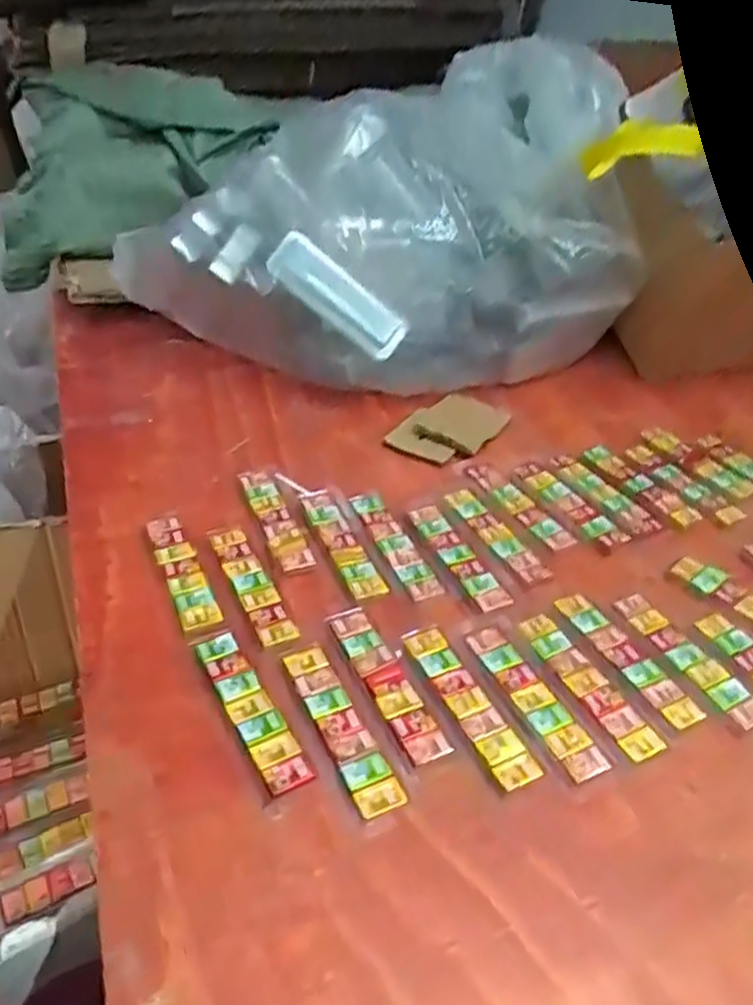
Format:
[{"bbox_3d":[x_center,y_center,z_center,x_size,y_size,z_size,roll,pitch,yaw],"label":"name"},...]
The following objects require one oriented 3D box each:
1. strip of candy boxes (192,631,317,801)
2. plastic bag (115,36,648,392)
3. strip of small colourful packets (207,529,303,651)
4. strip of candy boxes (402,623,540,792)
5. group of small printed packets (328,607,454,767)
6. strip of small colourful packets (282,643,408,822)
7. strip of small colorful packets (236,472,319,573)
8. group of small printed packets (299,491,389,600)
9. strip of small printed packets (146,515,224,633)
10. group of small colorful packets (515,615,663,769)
[{"bbox_3d":[-0.073,0.119,0.447,0.025,0.005,0.116,-19,42,-26],"label":"strip of candy boxes"},{"bbox_3d":[-0.003,-0.274,0.766,0.466,0.256,0.217,-7,39,-13],"label":"plastic bag"},{"bbox_3d":[-0.086,0.055,0.529,0.025,0.006,0.117,-16,41,-23],"label":"strip of small colourful packets"},{"bbox_3d":[0.055,0.118,0.460,0.026,0.004,0.118,-15,41,-22],"label":"strip of candy boxes"},{"bbox_3d":[0.006,0.108,0.469,0.026,0.004,0.119,-15,41,-22],"label":"group of small printed packets"},{"bbox_3d":[-0.021,0.126,0.441,0.025,0.004,0.117,-15,41,-22],"label":"strip of small colourful packets"},{"bbox_3d":[-0.077,0.011,0.585,0.026,0.007,0.120,-13,40,-20],"label":"strip of small colorful packets"},{"bbox_3d":[-0.026,0.029,0.571,0.026,0.005,0.119,-14,40,-21],"label":"group of small printed packets"},{"bbox_3d":[-0.135,0.048,0.538,0.027,0.010,0.115,-14,41,-21],"label":"strip of small printed packets"},{"bbox_3d":[0.131,0.111,0.478,0.027,0.004,0.114,-15,41,-22],"label":"group of small colorful packets"}]

